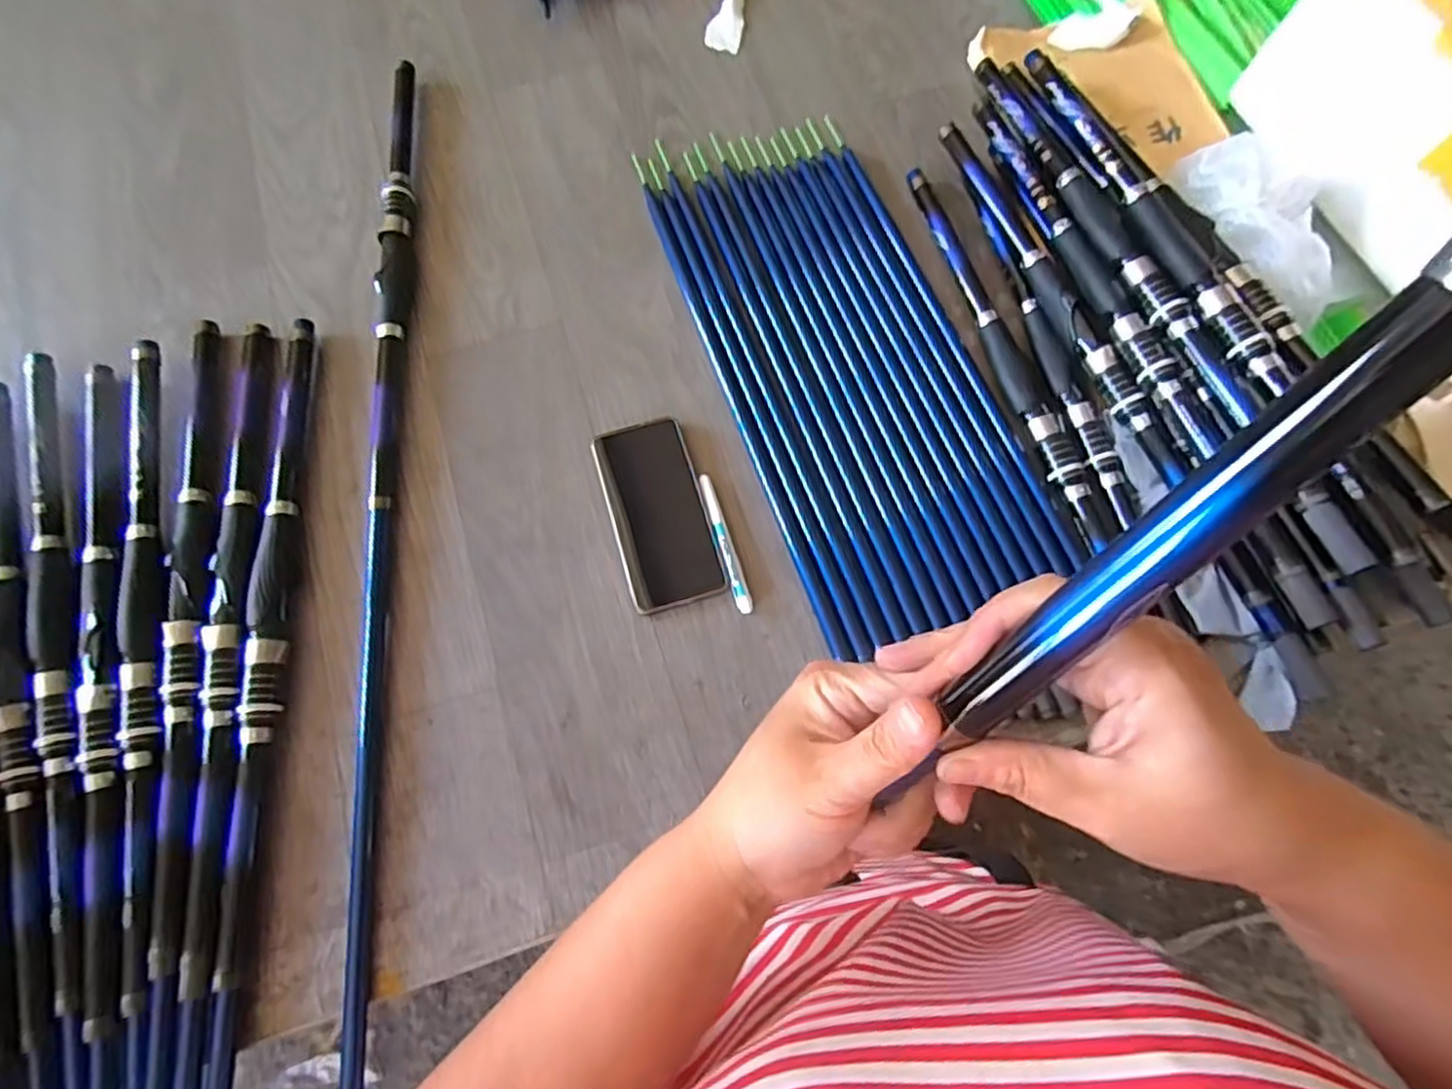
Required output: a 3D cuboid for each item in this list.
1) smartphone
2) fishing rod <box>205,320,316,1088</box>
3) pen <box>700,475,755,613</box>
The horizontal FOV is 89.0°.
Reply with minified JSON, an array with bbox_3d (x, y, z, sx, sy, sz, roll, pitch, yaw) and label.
[{"bbox_3d":[-0.055,-0.026,0.601,0.075,0.012,0.155,-19,77,2],"label":"smartphone"},{"bbox_3d":[-0.344,0.104,0.548,0.026,0.019,0.643,-6,69,-1],"label":"fishing rod"},{"bbox_3d":[0.000,-0.001,0.594,0.013,0.012,0.120,-15,70,-5],"label":"pen"}]

